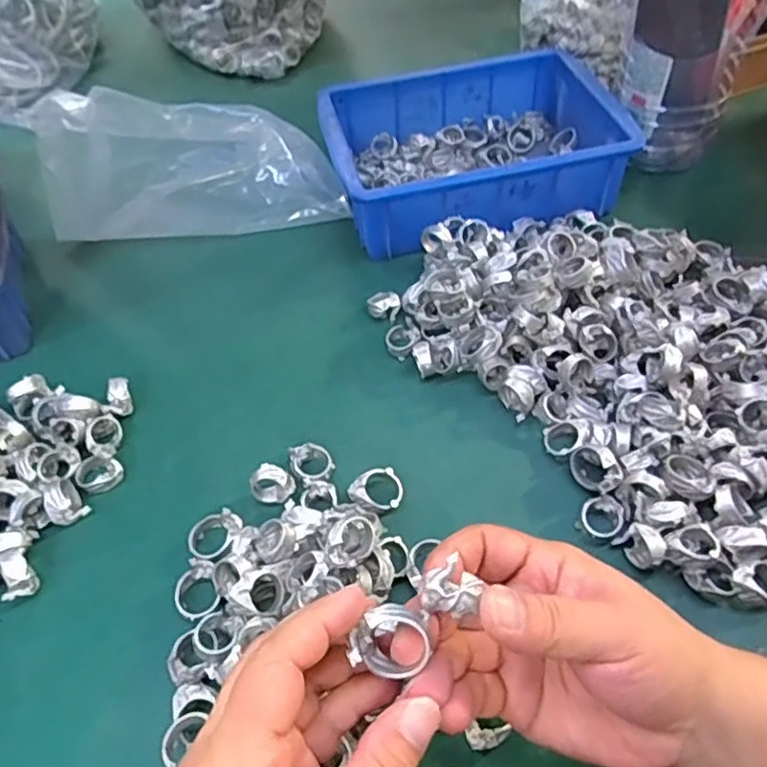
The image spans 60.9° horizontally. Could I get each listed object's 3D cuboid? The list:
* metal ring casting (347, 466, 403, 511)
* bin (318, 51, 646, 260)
[{"bbox_3d":[-0.004,0.067,0.402,0.033,0.011,0.025,-25,54,-16],"label":"metal ring casting"},{"bbox_3d":[0.081,-0.209,0.584,0.236,0.074,0.172,-10,51,-4],"label":"bin"}]

